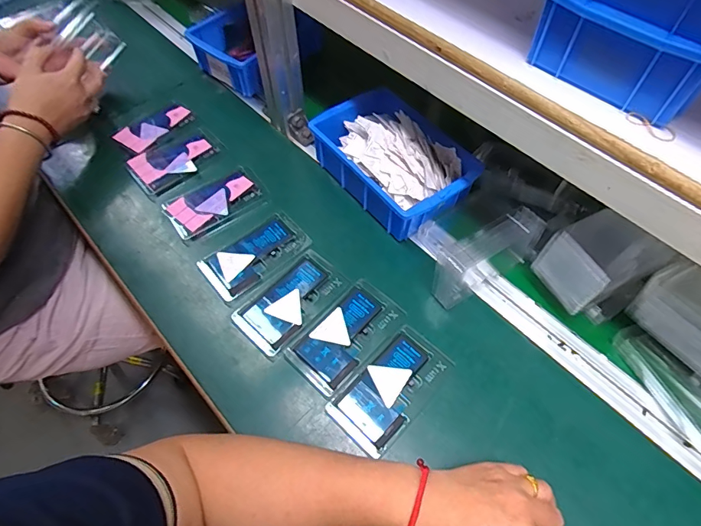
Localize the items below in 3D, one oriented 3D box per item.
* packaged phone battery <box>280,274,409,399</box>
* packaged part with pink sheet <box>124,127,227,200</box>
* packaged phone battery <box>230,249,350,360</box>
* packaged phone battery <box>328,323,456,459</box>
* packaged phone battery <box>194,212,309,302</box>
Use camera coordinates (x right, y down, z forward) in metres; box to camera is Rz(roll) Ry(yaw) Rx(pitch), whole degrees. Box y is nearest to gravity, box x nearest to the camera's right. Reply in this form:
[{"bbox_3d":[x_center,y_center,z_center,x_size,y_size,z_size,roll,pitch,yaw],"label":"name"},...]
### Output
[{"bbox_3d":[-0.005,0.079,0.482,0.072,0.009,0.127,38,66,21],"label":"packaged phone battery"},{"bbox_3d":[-0.249,-0.148,0.622,0.078,0.016,0.126,39,66,21],"label":"packaged part with pink sheet"},{"bbox_3d":[-0.069,0.044,0.506,0.073,0.008,0.126,38,66,21],"label":"packaged phone battery"},{"bbox_3d":[0.043,0.129,0.450,0.071,0.008,0.125,39,66,21],"label":"packaged phone battery"},{"bbox_3d":[-0.117,-0.011,0.538,0.128,0.012,0.070,-36,65,-20],"label":"packaged phone battery"}]

